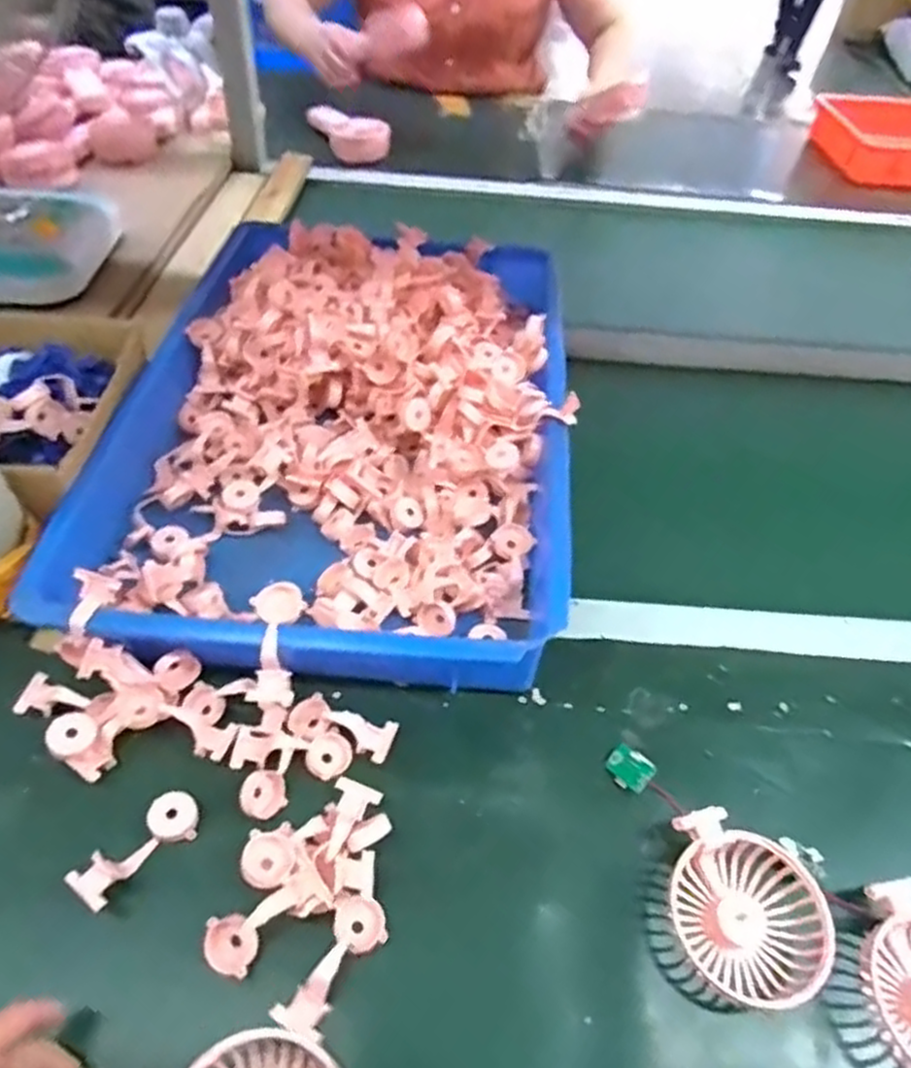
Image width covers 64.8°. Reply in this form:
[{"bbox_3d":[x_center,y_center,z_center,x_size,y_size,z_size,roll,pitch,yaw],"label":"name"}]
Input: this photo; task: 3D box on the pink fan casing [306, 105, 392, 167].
[{"bbox_3d":[-0.165,-0.625,1.118,0.090,0.044,0.147,-22,54,-22],"label":"pink fan casing"}]

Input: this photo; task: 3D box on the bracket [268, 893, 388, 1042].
[{"bbox_3d":[-0.068,0.241,0.403,0.030,0.017,0.075,27,52,19],"label":"bracket"}]

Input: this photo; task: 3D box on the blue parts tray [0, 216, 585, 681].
[{"bbox_3d":[-0.092,-0.117,0.631,0.372,0.087,0.498,4,55,2],"label":"blue parts tray"}]

